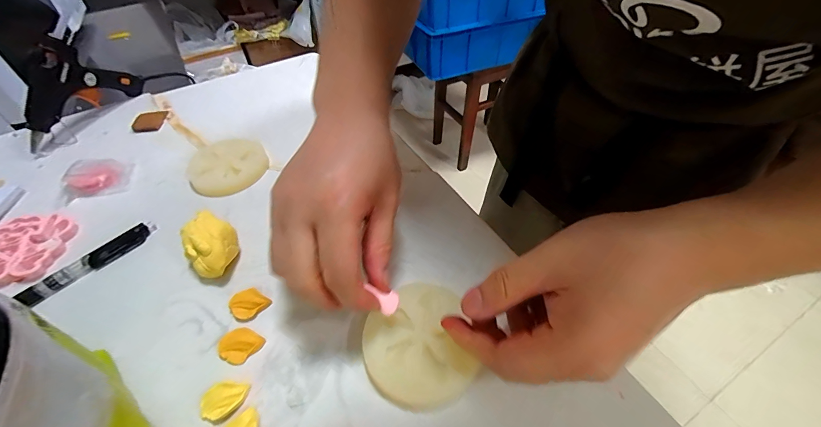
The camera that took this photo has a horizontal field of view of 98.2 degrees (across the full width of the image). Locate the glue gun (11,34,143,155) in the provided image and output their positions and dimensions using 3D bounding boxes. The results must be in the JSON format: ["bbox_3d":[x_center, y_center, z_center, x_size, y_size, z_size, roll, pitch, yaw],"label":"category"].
[{"bbox_3d":[-0.390,-0.145,0.411,0.025,0.094,0.138,10,48,10],"label":"glue gun"}]

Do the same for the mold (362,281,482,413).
[{"bbox_3d":[0.008,0.093,0.250,0.079,0.017,0.078,0,48,0],"label":"mold"}]

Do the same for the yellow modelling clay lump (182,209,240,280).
[{"bbox_3d":[-0.165,0.028,0.297,0.038,0.034,0.052,-35,56,-27],"label":"yellow modelling clay lump"}]

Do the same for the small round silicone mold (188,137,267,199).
[{"bbox_3d":[-0.196,-0.052,0.380,0.080,0.014,0.077,0,48,0],"label":"small round silicone mold"}]

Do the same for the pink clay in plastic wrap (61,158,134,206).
[{"bbox_3d":[-0.316,-0.039,0.361,0.054,0.018,0.045,-14,49,-13],"label":"pink clay in plastic wrap"}]

